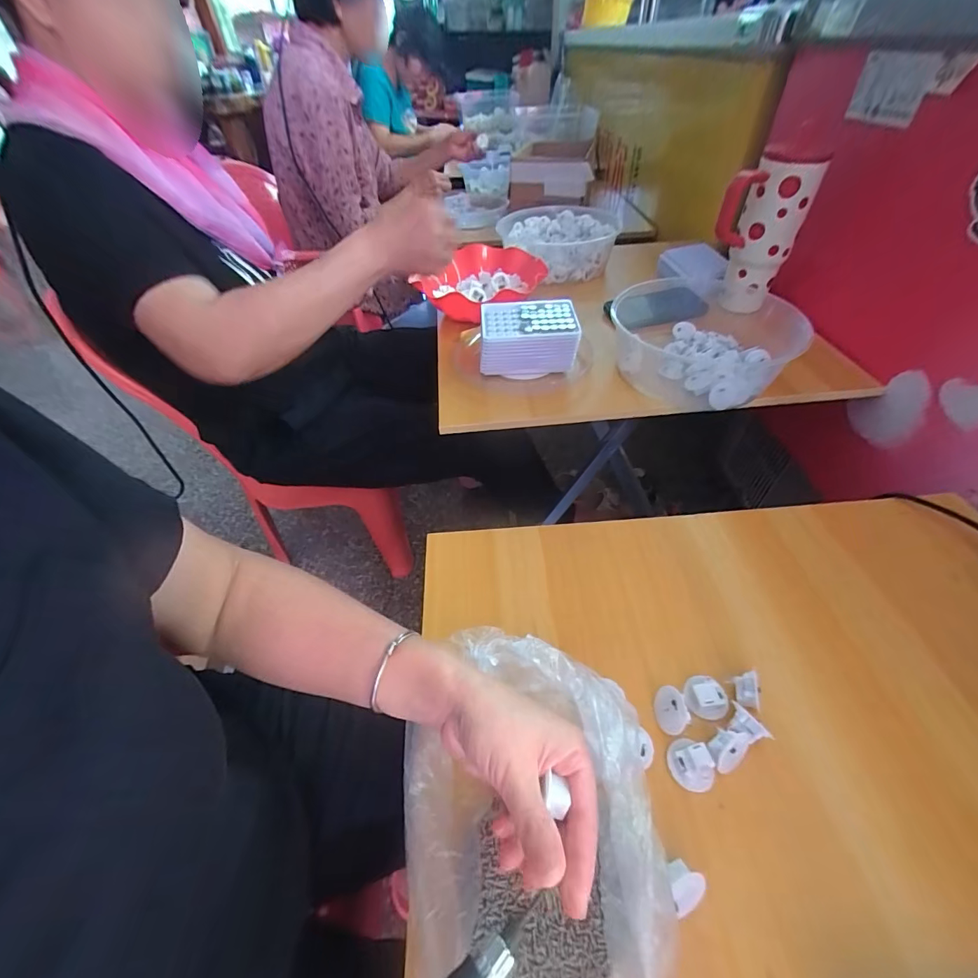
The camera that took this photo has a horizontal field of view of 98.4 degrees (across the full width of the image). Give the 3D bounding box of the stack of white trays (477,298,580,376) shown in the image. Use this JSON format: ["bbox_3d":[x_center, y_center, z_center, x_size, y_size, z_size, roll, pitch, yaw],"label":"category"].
[{"bbox_3d":[0.054,-0.213,0.600,0.134,0.069,0.099,-3,47,1],"label":"stack of white trays"}]

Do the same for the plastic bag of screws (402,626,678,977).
[{"bbox_3d":[0.022,0.204,0.266,0.158,0.057,0.238,-1,47,3],"label":"plastic bag of screws"}]

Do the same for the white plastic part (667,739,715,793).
[{"bbox_3d":[0.147,0.200,0.307,0.027,0.023,0.032,-14,47,-9],"label":"white plastic part"}]

